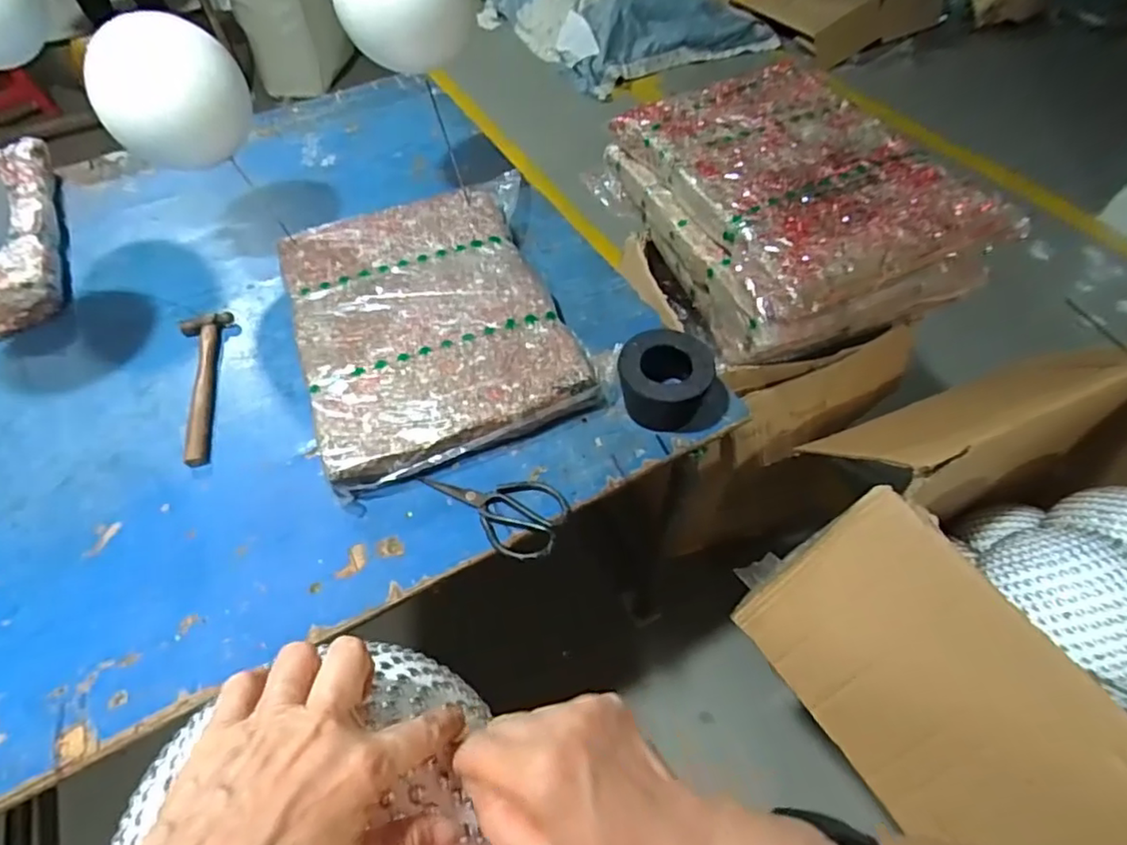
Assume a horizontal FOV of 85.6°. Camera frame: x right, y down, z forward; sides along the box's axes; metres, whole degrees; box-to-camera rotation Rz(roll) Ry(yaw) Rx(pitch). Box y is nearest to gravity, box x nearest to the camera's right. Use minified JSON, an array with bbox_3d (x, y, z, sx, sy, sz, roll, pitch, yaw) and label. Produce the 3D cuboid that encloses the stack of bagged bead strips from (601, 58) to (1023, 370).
[{"bbox_3d":[0.348,-0.345,0.968,0.390,0.160,0.501,-19,53,-12],"label":"stack of bagged bead strips"}]

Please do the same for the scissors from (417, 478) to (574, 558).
[{"bbox_3d":[-0.079,0.090,0.711,0.178,0.009,0.093,26,57,22],"label":"scissors"}]

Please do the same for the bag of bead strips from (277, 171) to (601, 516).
[{"bbox_3d":[-0.184,-0.163,0.889,0.387,0.058,0.522,-19,53,-12],"label":"bag of bead strips"}]

